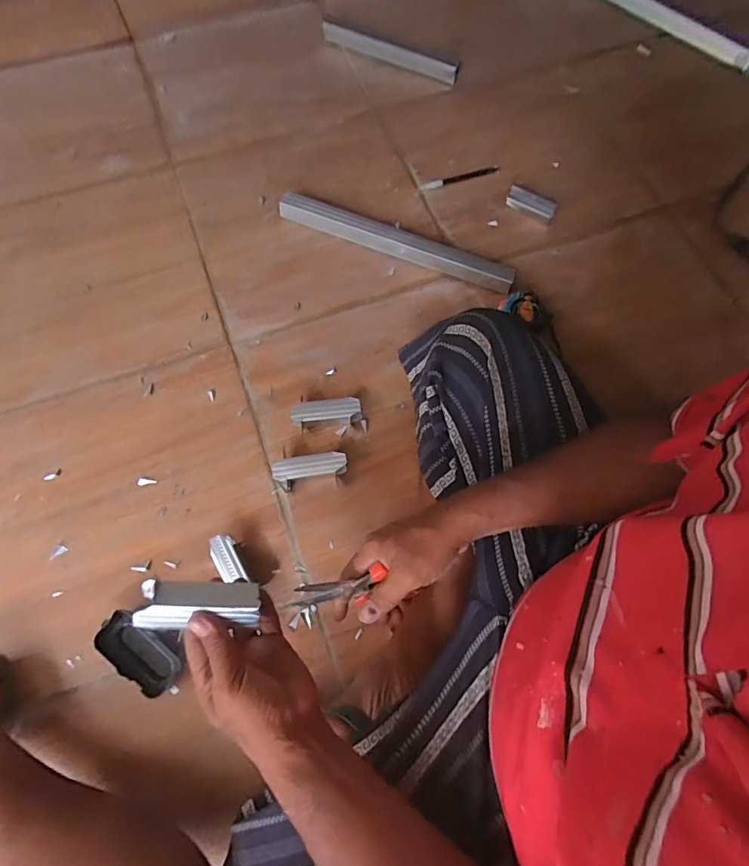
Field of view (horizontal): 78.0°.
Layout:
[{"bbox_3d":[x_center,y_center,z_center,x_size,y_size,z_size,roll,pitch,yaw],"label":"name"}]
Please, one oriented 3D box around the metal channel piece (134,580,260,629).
[{"bbox_3d":[-0.156,0.152,0.413,0.101,0.017,0.039,2,71,-10],"label":"metal channel piece"}]

